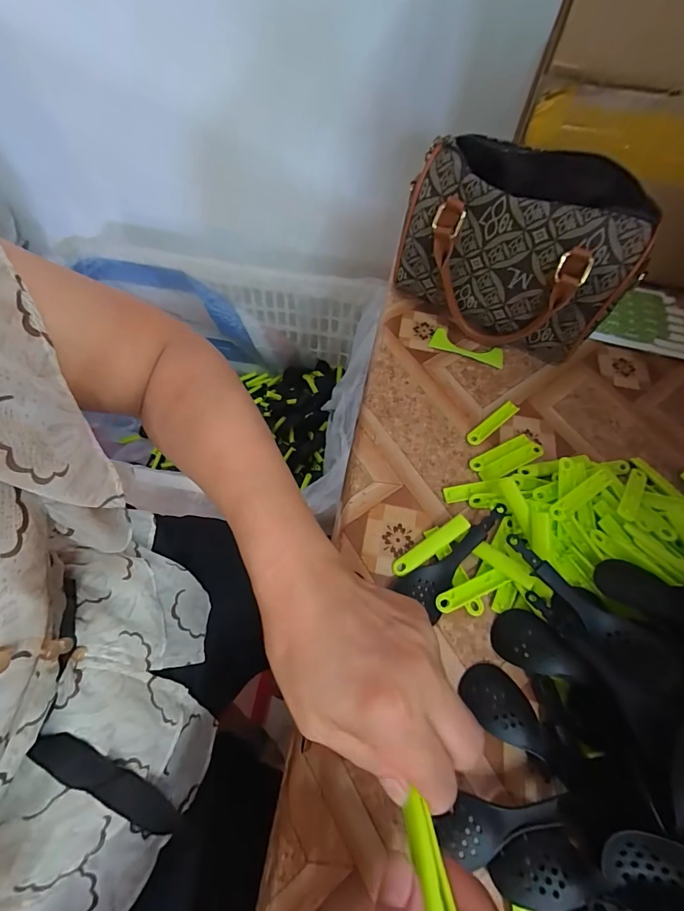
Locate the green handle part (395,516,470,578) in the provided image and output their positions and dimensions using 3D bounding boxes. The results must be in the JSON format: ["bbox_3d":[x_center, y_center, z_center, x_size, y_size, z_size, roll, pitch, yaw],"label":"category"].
[{"bbox_3d":[0.076,0.077,0.340,0.075,0.016,0.015,-28,65,-19],"label":"green handle part"}]

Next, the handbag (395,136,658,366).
[{"bbox_3d":[0.178,-0.213,0.430,0.231,0.164,0.106,28,61,12],"label":"handbag"}]

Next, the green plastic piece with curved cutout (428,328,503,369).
[{"bbox_3d":[0.147,-0.126,0.467,0.086,0.004,0.031,23,60,9],"label":"green plastic piece with curved cutout"}]

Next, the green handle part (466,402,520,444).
[{"bbox_3d":[0.156,-0.034,0.414,0.074,0.004,0.015,-36,67,-22],"label":"green handle part"}]

